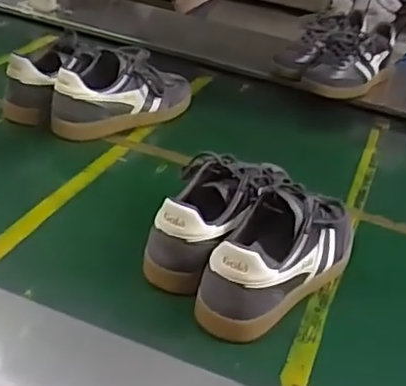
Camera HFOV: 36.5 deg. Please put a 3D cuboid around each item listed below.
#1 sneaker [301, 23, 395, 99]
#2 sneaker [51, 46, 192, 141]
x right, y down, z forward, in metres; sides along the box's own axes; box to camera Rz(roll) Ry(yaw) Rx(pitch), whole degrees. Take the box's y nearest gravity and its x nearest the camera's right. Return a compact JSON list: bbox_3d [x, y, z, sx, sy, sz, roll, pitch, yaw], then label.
[{"bbox_3d":[0.308,-0.274,1.222,0.117,0.085,0.273,24,33,22],"label":"sneaker"},{"bbox_3d":[-0.122,-0.171,0.998,0.094,0.102,0.271,32,37,32],"label":"sneaker"}]

